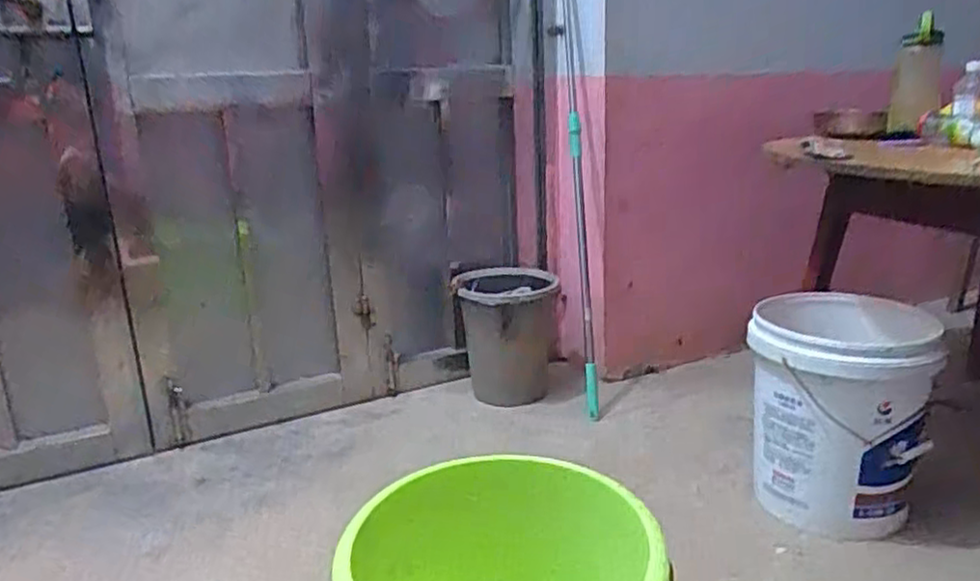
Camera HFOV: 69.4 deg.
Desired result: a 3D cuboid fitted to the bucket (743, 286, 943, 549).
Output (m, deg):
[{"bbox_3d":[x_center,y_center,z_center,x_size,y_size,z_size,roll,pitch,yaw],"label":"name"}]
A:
[{"bbox_3d":[0.643,0.221,1.326,0.298,0.387,0.289,5,17,25],"label":"bucket"}]

